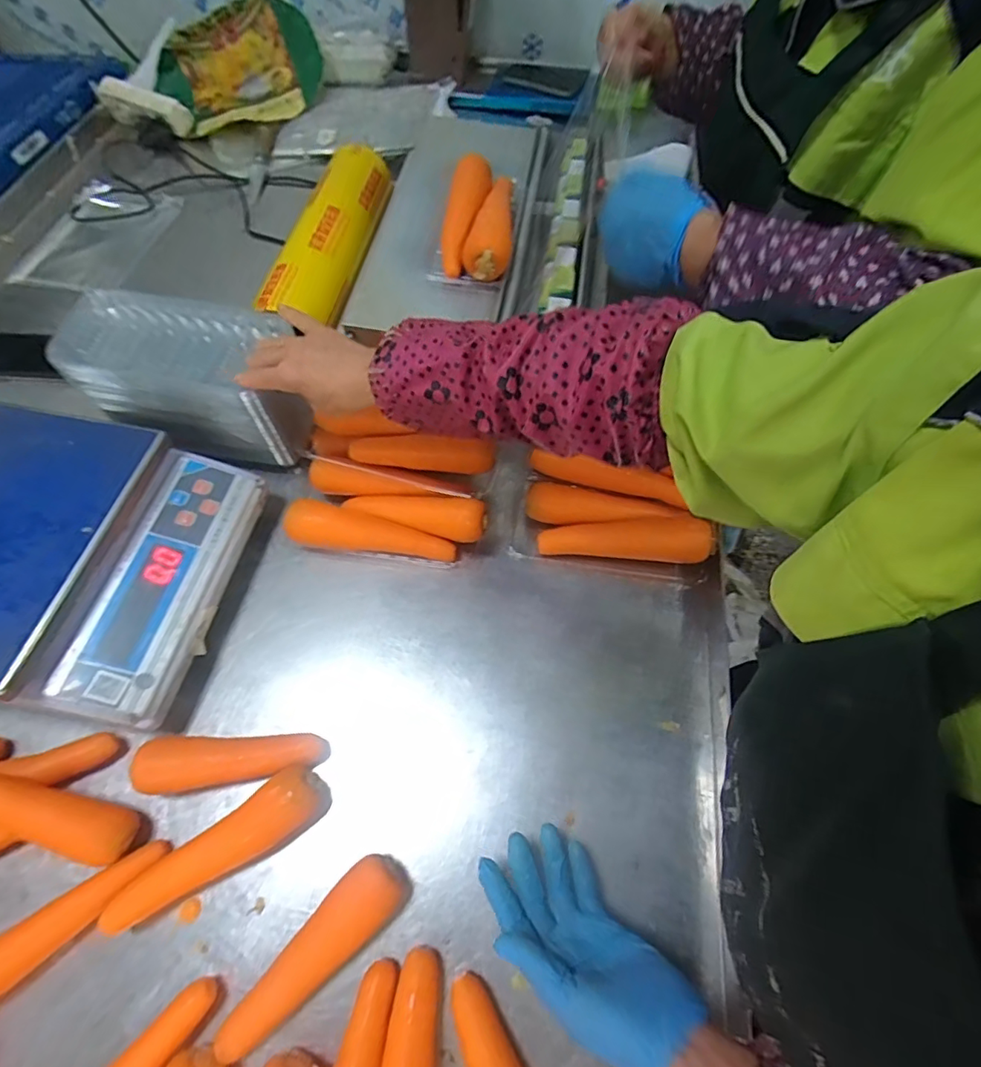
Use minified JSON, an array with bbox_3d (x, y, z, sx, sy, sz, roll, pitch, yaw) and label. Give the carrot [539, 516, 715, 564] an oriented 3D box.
[{"bbox_3d":[0.147,0.004,0.584,0.181,0.047,0.047,6,61,2],"label":"carrot"}]

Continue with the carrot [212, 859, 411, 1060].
[{"bbox_3d":[-0.136,0.330,0.412,0.161,0.037,0.042,-39,69,-20],"label":"carrot"}]

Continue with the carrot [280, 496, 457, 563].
[{"bbox_3d":[-0.131,0.002,0.584,0.186,0.051,0.045,8,61,3],"label":"carrot"}]

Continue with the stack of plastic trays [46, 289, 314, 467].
[{"bbox_3d":[-0.344,-0.176,0.612,0.217,0.144,0.119,6,61,2],"label":"stack of plastic trays"}]

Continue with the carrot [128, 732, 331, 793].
[{"bbox_3d":[-0.234,0.208,0.479,0.157,0.043,0.045,-3,61,-3],"label":"carrot"}]

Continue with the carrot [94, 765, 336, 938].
[{"bbox_3d":[-0.227,0.267,0.445,0.180,0.038,0.050,-29,66,-16],"label":"carrot"}]

